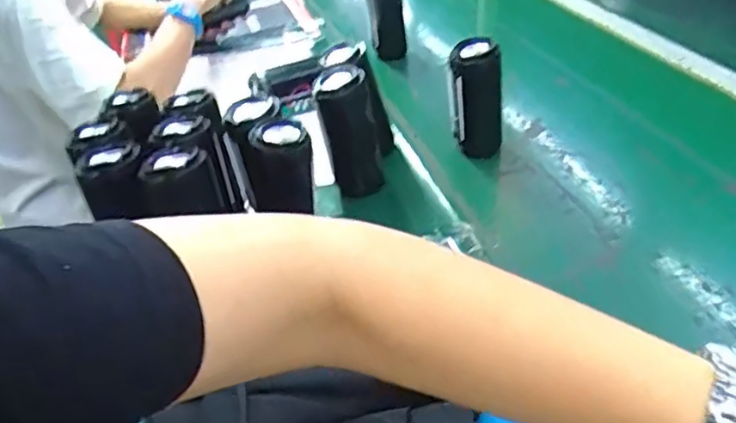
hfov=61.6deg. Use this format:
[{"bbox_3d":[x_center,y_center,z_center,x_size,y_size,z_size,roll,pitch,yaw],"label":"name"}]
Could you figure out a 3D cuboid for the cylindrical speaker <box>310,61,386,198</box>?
[{"bbox_3d":[-0.022,-0.094,0.732,0.064,0.145,0.062,-3,36,2],"label":"cylindrical speaker"}]

